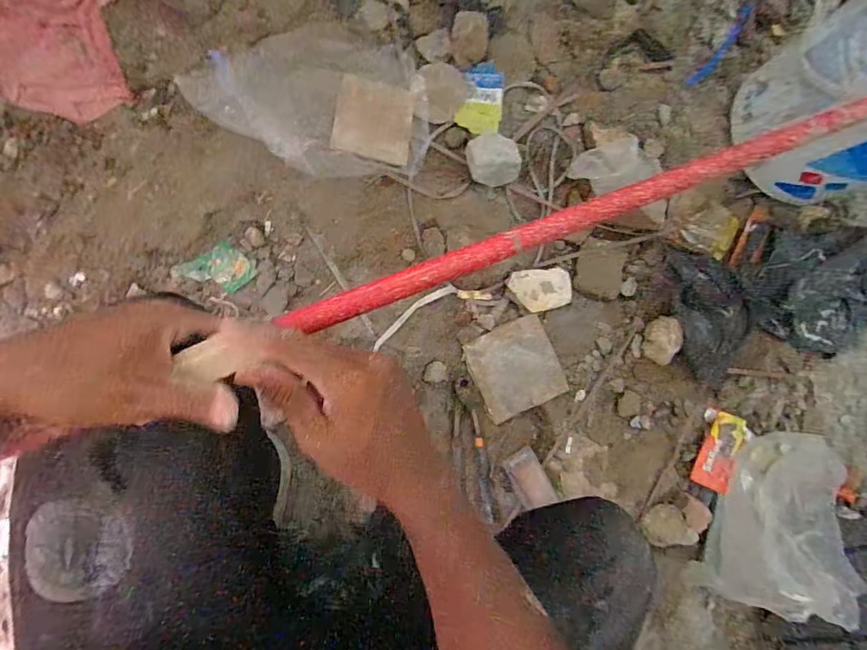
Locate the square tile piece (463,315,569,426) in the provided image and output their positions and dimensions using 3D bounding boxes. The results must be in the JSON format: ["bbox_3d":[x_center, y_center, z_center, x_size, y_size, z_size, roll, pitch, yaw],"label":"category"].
[{"bbox_3d":[0.130,0.070,0.697,0.136,0.014,0.133,-24,92,-9],"label":"square tile piece"}]

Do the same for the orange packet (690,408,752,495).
[{"bbox_3d":[0.485,0.213,0.729,0.076,0.018,0.127,21,86,1],"label":"orange packet"}]

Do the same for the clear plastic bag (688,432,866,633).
[{"bbox_3d":[0.576,0.316,0.685,0.206,0.153,0.285,21,85,-8],"label":"clear plastic bag"}]

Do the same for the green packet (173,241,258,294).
[{"bbox_3d":[-0.307,-0.086,0.618,0.097,0.006,0.061,18,86,-9],"label":"green packet"}]

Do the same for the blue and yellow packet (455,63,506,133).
[{"bbox_3d":[0.080,-0.366,0.703,0.070,0.009,0.118,13,86,-9],"label":"blue and yellow packet"}]

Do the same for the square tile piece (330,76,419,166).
[{"bbox_3d":[-0.088,-0.307,0.653,0.113,0.005,0.116,8,88,-18],"label":"square tile piece"}]

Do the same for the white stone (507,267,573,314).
[{"bbox_3d":[0.175,-0.057,0.702,0.106,0.018,0.066,-8,90,-10],"label":"white stone"}]

